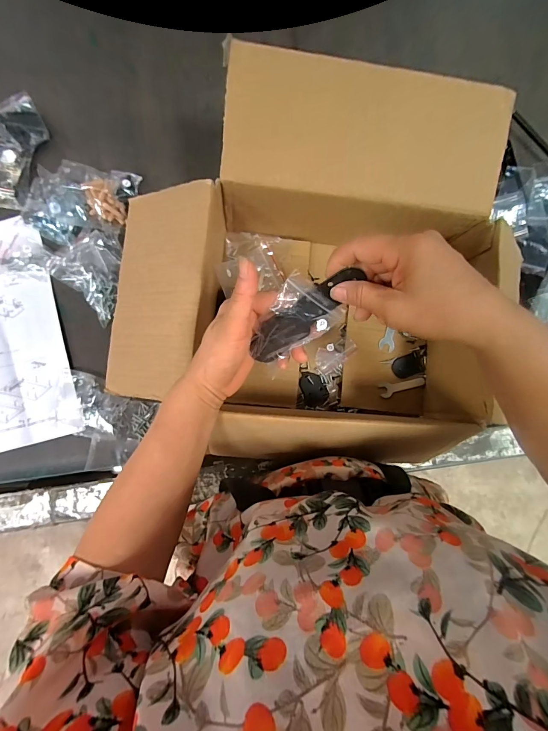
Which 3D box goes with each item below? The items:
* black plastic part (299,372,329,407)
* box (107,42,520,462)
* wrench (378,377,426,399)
[{"bbox_3d":[0.055,0.031,0.459,0.034,0.004,0.048,-17,85,-6],"label":"black plastic part"},{"bbox_3d":[0.032,-0.080,0.390,0.415,0.156,0.372,2,84,-4],"label":"box"},{"bbox_3d":[0.178,0.031,0.464,0.067,0.005,0.021,-8,96,-12],"label":"wrench"}]

